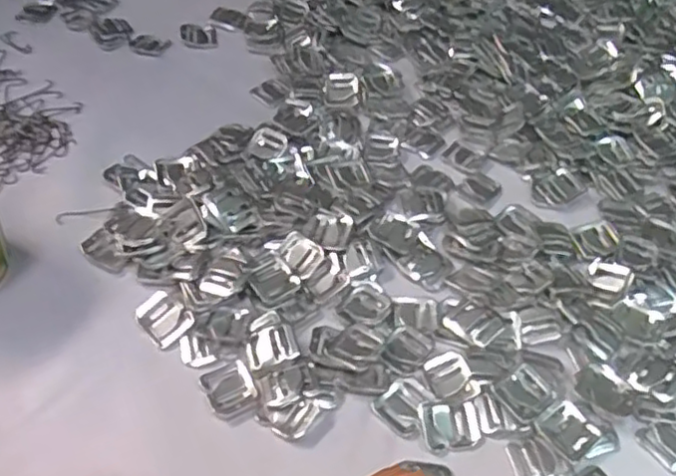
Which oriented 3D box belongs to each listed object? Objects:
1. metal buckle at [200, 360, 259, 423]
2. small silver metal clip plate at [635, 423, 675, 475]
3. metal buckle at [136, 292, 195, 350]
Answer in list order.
[{"bbox_3d":[-0.065,0.092,0.403,0.028,0.004,0.035,-18,53,-19],"label":"metal buckle"},{"bbox_3d":[0.201,0.124,0.399,0.035,0.005,0.030,-21,54,-22],"label":"small silver metal clip plate"},{"bbox_3d":[-0.114,0.052,0.431,0.034,0.006,0.028,37,56,25],"label":"metal buckle"}]

